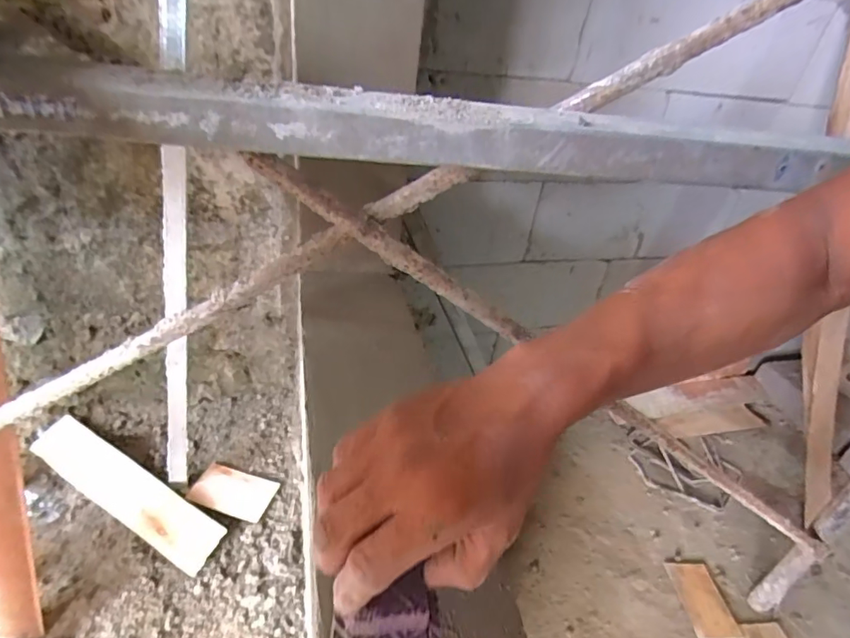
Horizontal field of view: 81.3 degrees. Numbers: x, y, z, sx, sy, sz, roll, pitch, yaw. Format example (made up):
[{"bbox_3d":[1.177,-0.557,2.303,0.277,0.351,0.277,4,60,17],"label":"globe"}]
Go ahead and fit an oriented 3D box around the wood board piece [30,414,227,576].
[{"bbox_3d":[-0.663,0.379,1.096,0.502,0.029,0.112,25,64,17],"label":"wood board piece"}]

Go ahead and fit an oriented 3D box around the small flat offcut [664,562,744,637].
[{"bbox_3d":[0.606,0.609,1.079,0.104,0.008,0.159,3,34,-7],"label":"small flat offcut"}]

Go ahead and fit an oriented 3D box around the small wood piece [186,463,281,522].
[{"bbox_3d":[-0.434,0.390,1.133,0.178,0.010,0.100,13,35,9],"label":"small wood piece"}]

